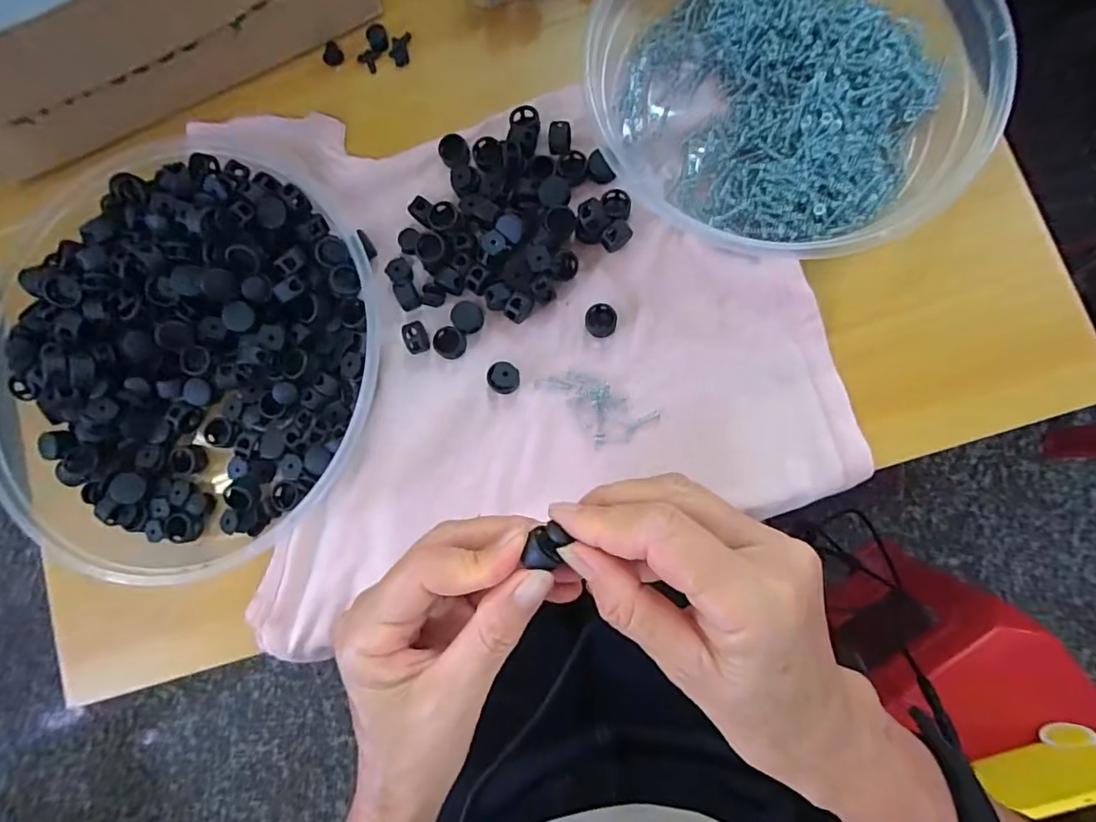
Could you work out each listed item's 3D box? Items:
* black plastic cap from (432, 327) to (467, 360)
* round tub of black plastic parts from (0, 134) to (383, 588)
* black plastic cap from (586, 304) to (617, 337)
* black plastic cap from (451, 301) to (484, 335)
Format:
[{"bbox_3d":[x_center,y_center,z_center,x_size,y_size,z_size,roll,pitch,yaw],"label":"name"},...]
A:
[{"bbox_3d":[-0.055,-0.038,0.298,0.017,0.007,0.017,0,83,4],"label":"black plastic cap"},{"bbox_3d":[-0.200,-0.028,0.291,0.220,0.057,0.225,0,83,4],"label":"round tub of black plastic parts"},{"bbox_3d":[0.029,-0.050,0.291,0.017,0.007,0.019,7,84,5],"label":"black plastic cap"},{"bbox_3d":[-0.045,-0.053,0.298,0.017,0.007,0.017,0,83,4],"label":"black plastic cap"}]

